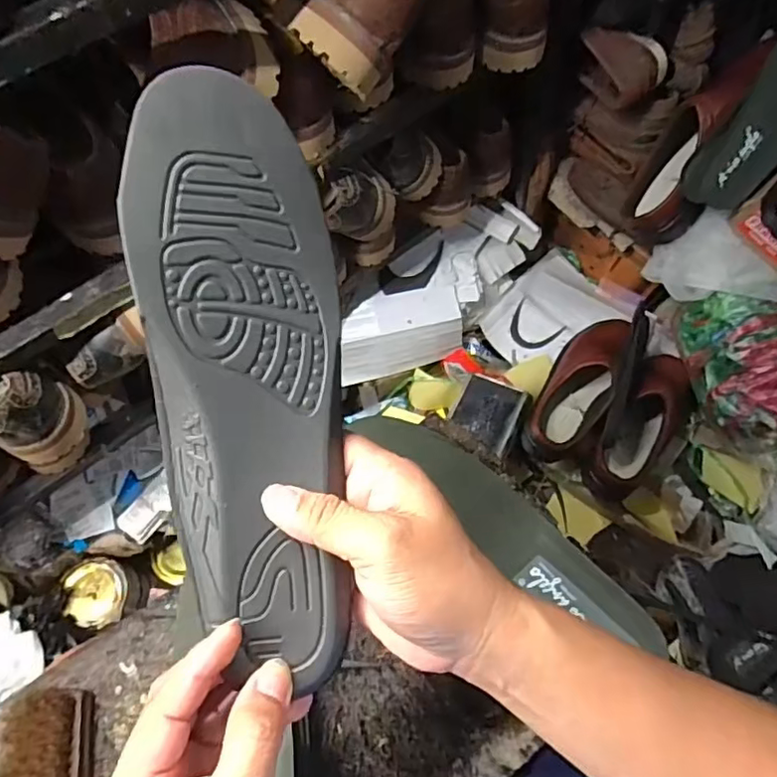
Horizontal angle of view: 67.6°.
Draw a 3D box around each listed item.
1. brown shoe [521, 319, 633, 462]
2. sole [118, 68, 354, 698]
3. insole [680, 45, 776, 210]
[{"bbox_3d":[0.284,0.001,0.859,0.102,0.102,0.234,25,80,12],"label":"brown shoe"},{"bbox_3d":[-0.063,0.003,0.272,0.092,0.023,0.270,-8,96,-21],"label":"sole"},{"bbox_3d":[0.488,-0.350,0.725,0.089,0.045,0.263,38,99,17],"label":"insole"}]

